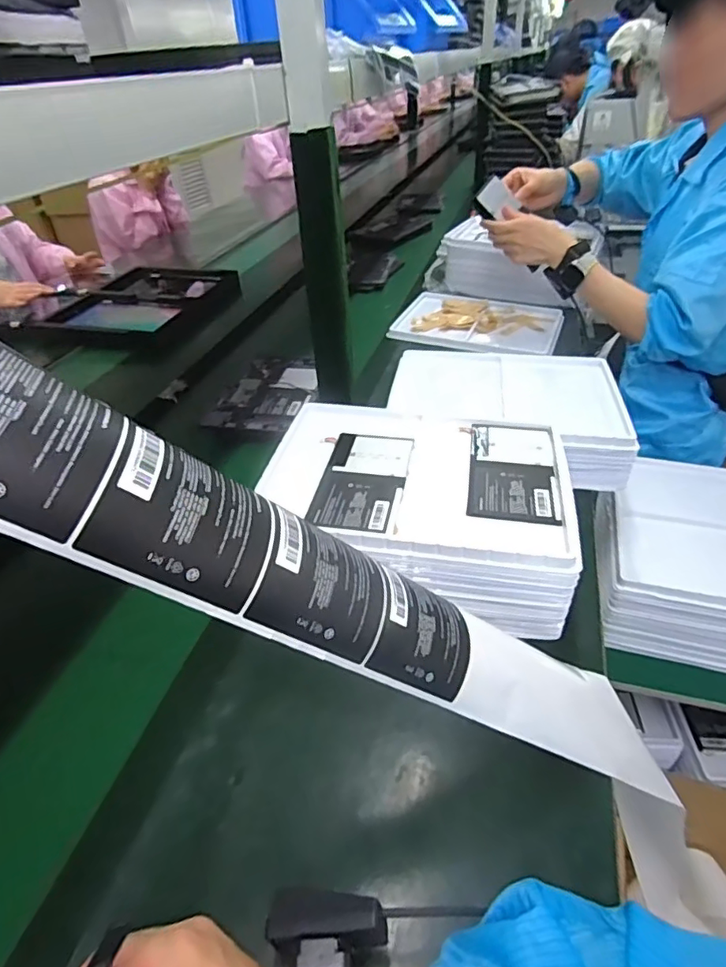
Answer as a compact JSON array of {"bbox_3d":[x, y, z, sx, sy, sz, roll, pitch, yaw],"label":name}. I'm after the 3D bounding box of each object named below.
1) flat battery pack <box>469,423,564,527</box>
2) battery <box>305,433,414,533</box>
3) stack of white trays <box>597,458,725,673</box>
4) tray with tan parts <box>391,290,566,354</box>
[{"bbox_3d":[0.164,-0.017,0.598,0.090,0.007,0.167,7,40,8],"label":"flat battery pack"},{"bbox_3d":[0.002,-0.006,0.594,0.087,0.005,0.168,4,39,11],"label":"battery"},{"bbox_3d":[0.492,0.103,0.829,0.249,0.106,0.311,8,40,16],"label":"stack of white trays"},{"bbox_3d":[0.245,-0.341,1.144,0.314,0.026,0.256,12,41,20],"label":"tray with tan parts"}]

